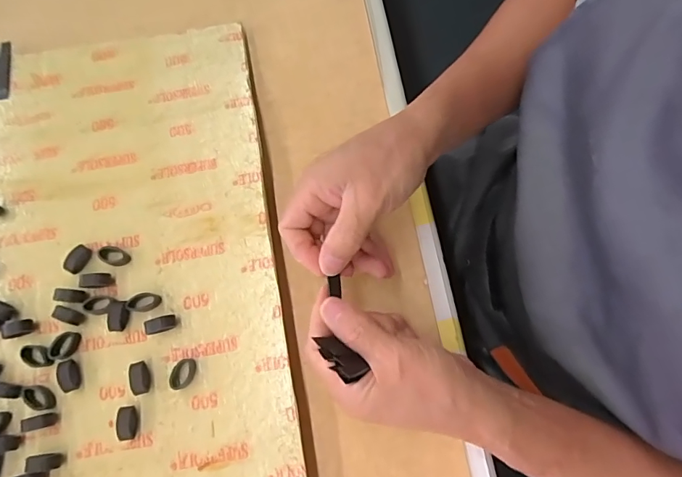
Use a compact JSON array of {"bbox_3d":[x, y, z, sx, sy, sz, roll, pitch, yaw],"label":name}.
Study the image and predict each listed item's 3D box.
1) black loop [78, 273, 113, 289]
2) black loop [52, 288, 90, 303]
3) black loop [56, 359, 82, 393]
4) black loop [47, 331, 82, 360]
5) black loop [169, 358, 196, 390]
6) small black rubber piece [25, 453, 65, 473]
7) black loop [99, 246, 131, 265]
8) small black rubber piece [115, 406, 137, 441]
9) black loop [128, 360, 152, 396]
[{"bbox_3d":[-0.186,0.032,0.343,0.022,0.009,0.012,-2,74,0],"label":"black loop"},{"bbox_3d":[-0.201,0.043,0.341,0.024,0.010,0.010,3,74,1],"label":"black loop"},{"bbox_3d":[-0.196,0.099,0.326,0.013,0.008,0.022,-17,74,-5],"label":"black loop"},{"bbox_3d":[-0.201,0.079,0.331,0.013,0.009,0.024,36,77,10],"label":"black loop"},{"bbox_3d":[-0.113,0.096,0.323,0.015,0.008,0.022,32,76,9],"label":"black loop"},{"bbox_3d":[-0.202,0.153,0.309,0.020,0.012,0.010,-4,74,-1],"label":"small black rubber piece"},{"bbox_3d":[-0.173,0.014,0.348,0.021,0.010,0.013,19,75,6],"label":"black loop"},{"bbox_3d":[-0.149,0.129,0.317,0.014,0.010,0.022,0,74,0],"label":"small black rubber piece"},{"bbox_3d":[-0.143,0.100,0.323,0.012,0.009,0.023,-14,74,-4],"label":"black loop"}]

